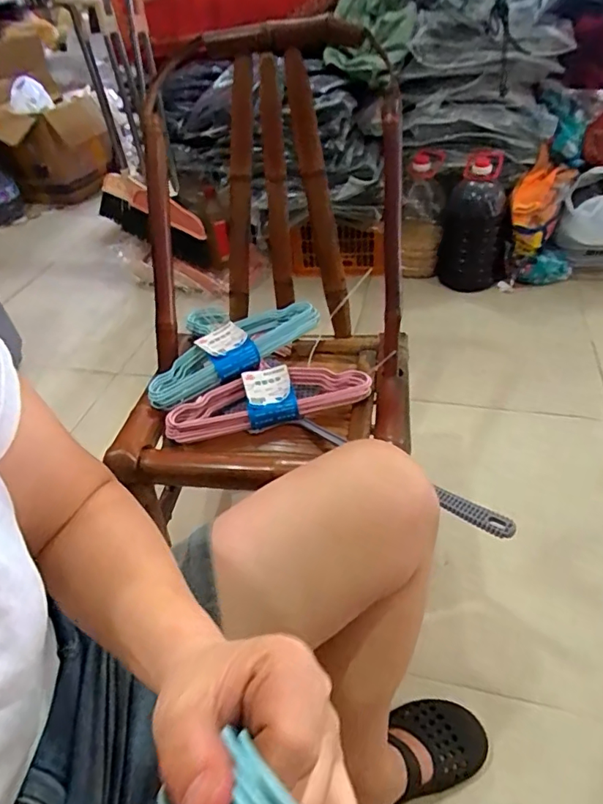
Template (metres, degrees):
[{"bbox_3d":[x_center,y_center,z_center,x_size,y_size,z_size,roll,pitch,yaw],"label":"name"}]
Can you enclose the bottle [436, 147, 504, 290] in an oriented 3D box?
[{"bbox_3d":[0.482,-0.507,1.442,0.164,0.317,0.148,0,42,8],"label":"bottle"}]

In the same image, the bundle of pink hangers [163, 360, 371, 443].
[{"bbox_3d":[-0.051,-0.008,0.734,0.289,0.040,0.096,-14,41,-5],"label":"bundle of pink hangers"}]

